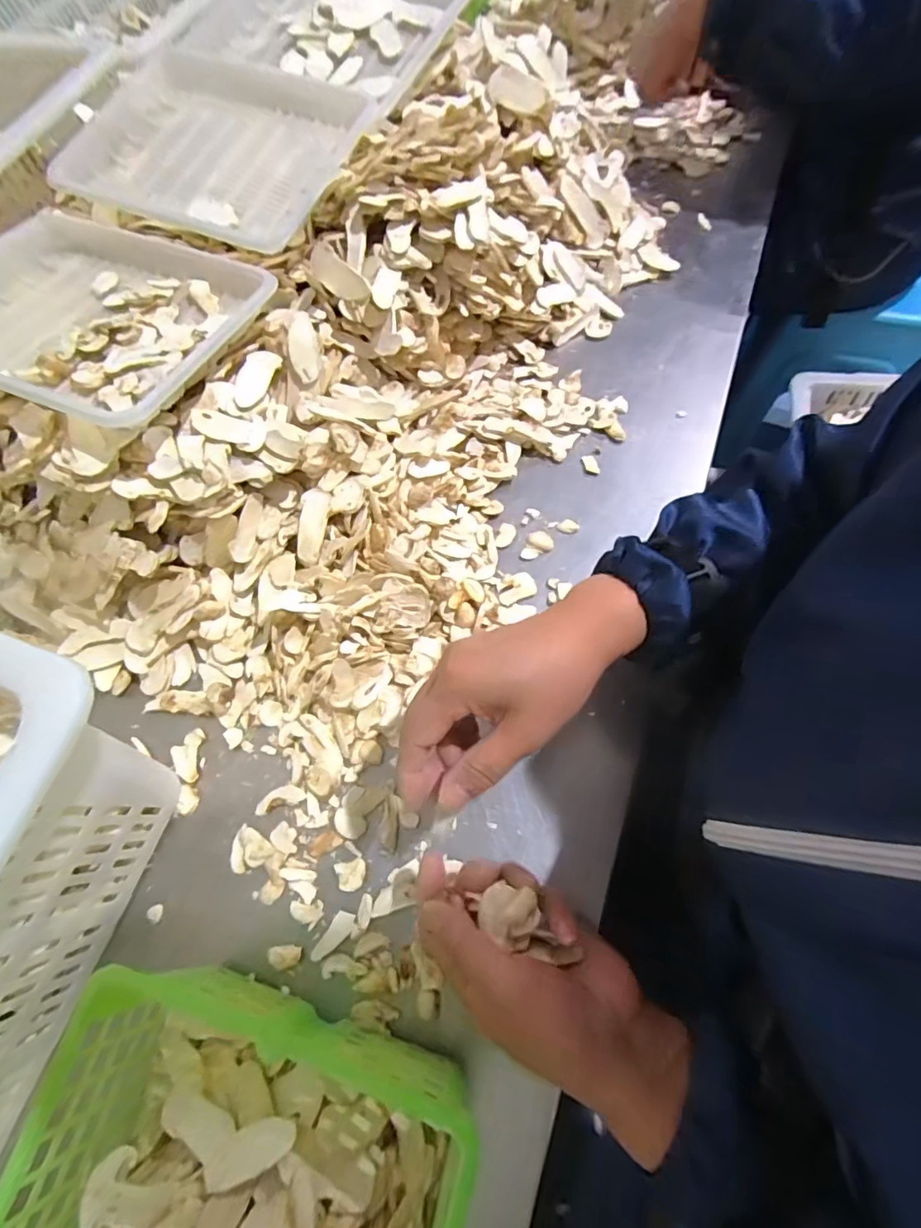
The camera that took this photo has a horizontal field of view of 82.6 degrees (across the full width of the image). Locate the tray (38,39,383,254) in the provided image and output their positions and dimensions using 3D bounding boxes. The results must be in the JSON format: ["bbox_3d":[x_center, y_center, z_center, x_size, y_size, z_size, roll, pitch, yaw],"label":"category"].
[{"bbox_3d":[-0.249,-0.453,0.500,0.285,0.043,0.213,21,68,14],"label":"tray"}]

